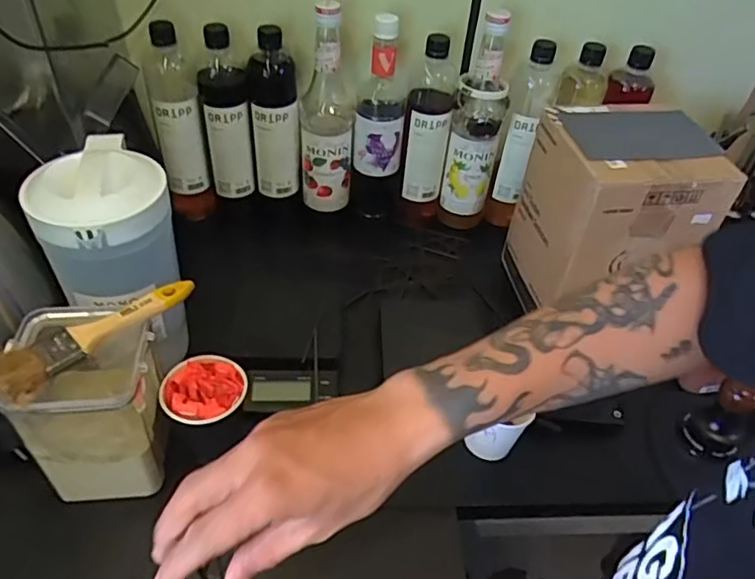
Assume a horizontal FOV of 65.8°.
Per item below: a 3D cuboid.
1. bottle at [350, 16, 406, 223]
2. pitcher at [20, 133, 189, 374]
[{"bbox_3d":[0.002,-0.227,0.802,0.068,0.289,0.060,7,43,1],"label":"bottle"},{"bbox_3d":[-0.253,-0.026,0.600,0.103,0.230,0.131,14,44,9],"label":"pitcher"}]

